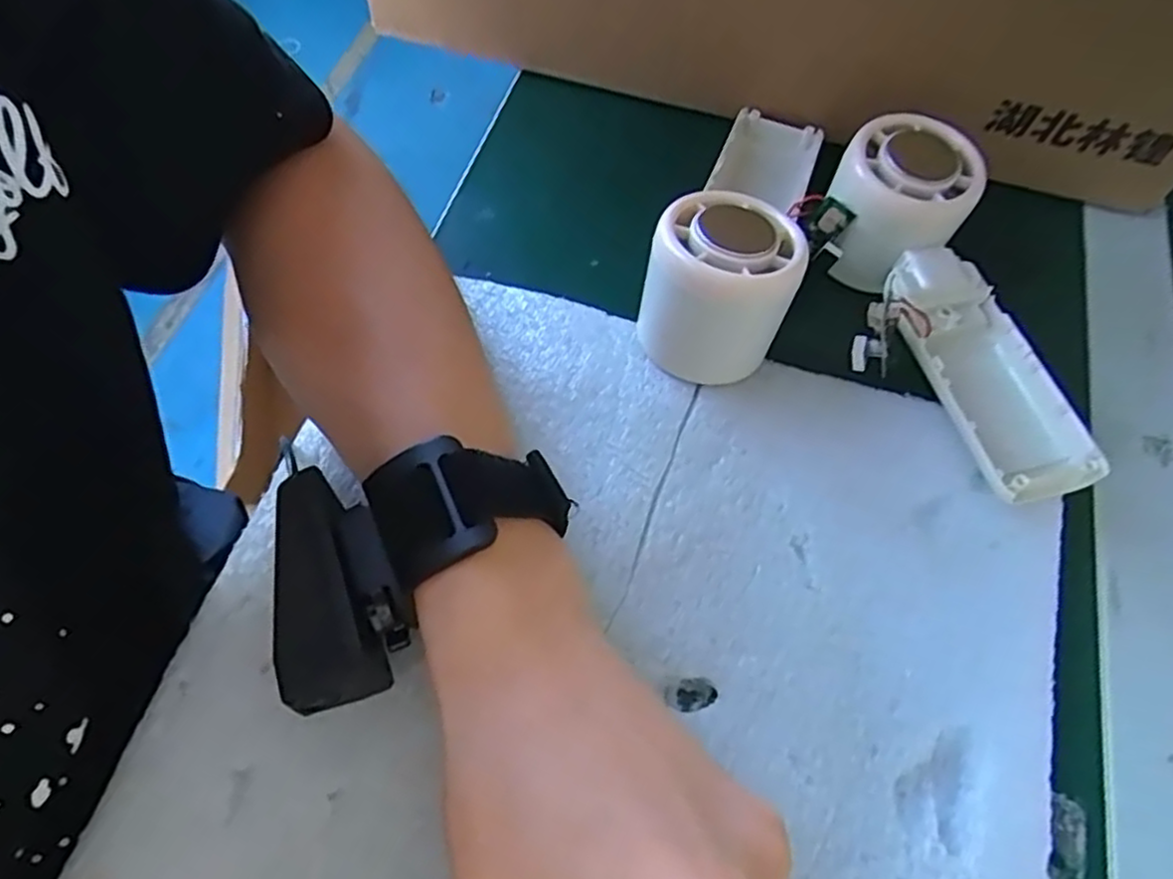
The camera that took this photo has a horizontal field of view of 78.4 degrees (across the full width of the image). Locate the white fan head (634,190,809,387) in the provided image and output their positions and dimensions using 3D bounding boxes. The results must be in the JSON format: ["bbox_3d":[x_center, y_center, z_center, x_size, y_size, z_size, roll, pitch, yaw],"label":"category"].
[{"bbox_3d":[0.052,-0.058,0.280,0.056,0.055,0.055,2,62,-3],"label":"white fan head"}]

